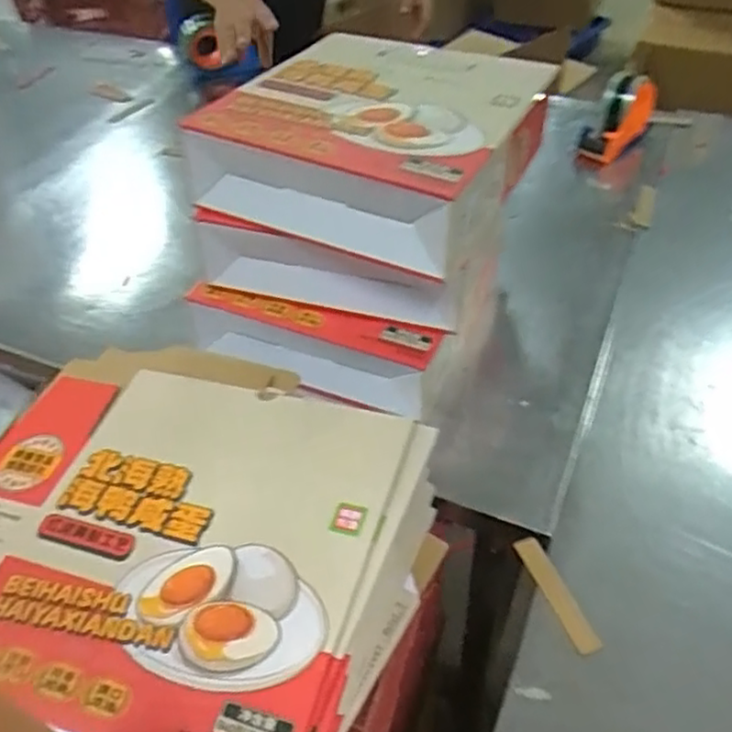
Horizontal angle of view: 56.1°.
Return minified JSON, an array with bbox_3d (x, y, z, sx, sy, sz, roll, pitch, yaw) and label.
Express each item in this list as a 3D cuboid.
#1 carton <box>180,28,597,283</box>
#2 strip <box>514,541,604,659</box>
[{"bbox_3d":[0.020,-0.247,0.732,0.293,0.092,0.308,19,48,21],"label":"carton"},{"bbox_3d":[0.166,0.196,0.594,0.025,0.009,0.107,-19,50,-13],"label":"strip"}]

